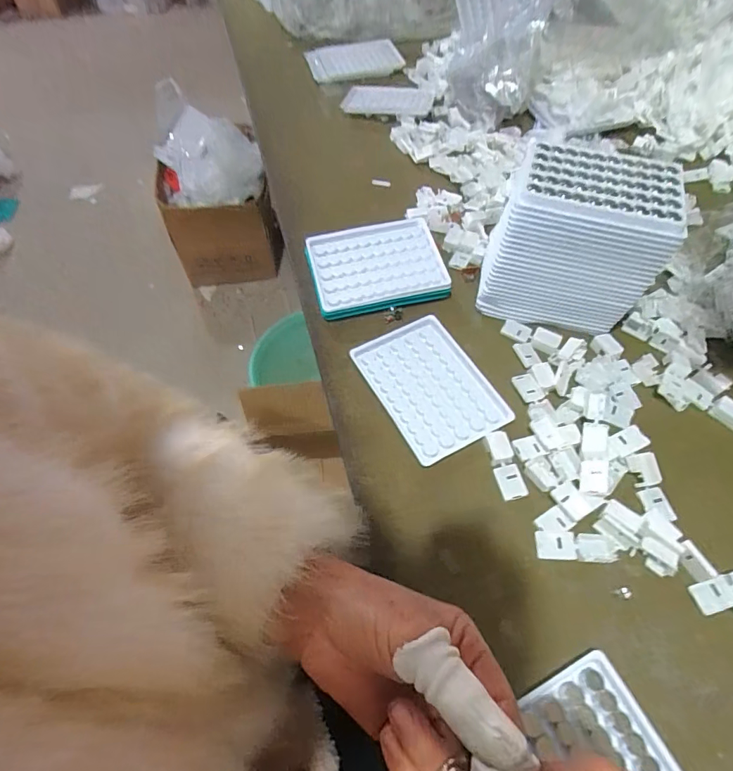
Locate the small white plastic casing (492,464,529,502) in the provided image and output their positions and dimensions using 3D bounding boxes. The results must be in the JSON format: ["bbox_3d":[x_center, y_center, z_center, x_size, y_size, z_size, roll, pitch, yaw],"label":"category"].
[{"bbox_3d":[0.114,0.077,0.351,0.021,0.004,0.027,-11,58,-7],"label":"small white plastic casing"}]

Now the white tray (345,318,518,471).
[{"bbox_3d":[0.057,-0.002,0.399,0.096,0.006,0.129,-26,61,-15],"label":"white tray"}]

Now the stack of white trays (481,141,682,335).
[{"bbox_3d":[0.184,-0.131,0.404,0.136,0.122,0.094,12,58,8],"label":"stack of white trays"}]

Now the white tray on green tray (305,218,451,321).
[{"bbox_3d":[0.009,-0.122,0.458,0.132,0.028,0.094,-13,58,-8],"label":"white tray on green tray"}]

